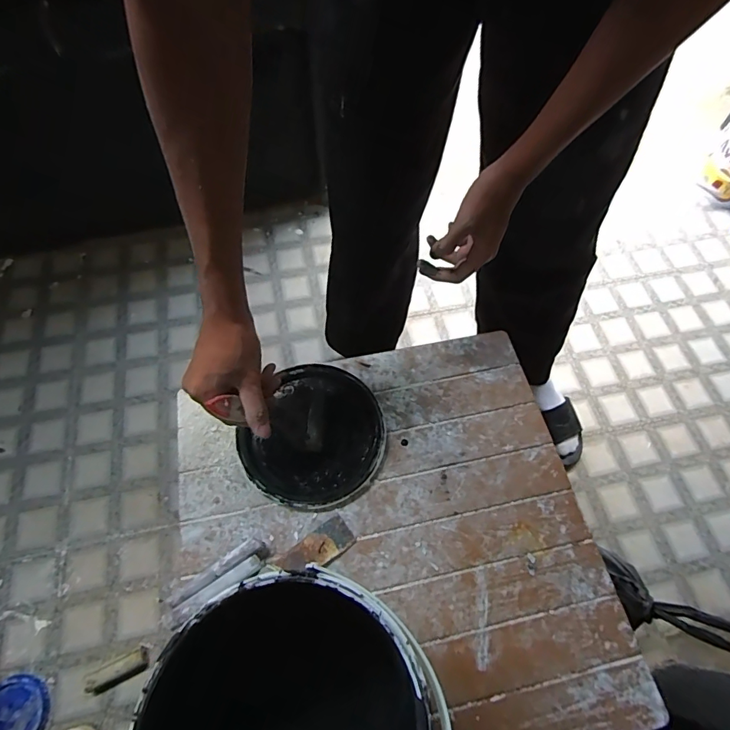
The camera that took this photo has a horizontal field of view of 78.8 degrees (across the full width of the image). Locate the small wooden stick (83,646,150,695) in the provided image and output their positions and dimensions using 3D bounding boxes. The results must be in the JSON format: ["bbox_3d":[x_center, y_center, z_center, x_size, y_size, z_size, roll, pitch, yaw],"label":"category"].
[{"bbox_3d":[-0.440,0.544,0.787,0.106,0.026,0.037,-23,67,-13],"label":"small wooden stick"}]

